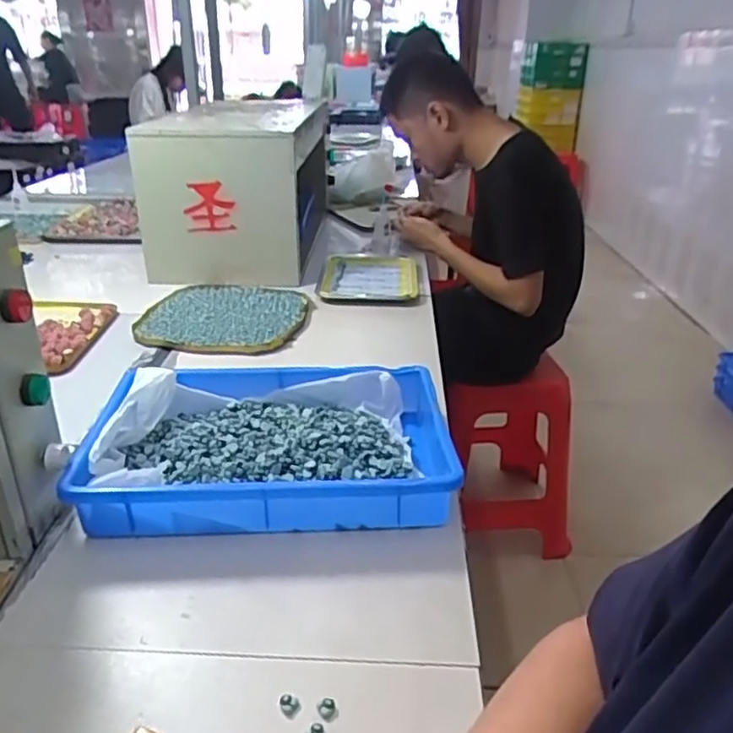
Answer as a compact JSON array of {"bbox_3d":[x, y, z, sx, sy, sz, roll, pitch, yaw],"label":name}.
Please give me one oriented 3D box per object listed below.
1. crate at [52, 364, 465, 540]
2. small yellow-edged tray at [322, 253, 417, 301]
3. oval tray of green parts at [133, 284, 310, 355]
[{"bbox_3d":[-0.096,0.079,0.683,0.343,0.069,0.233,3,25,-5],"label":"crate"},{"bbox_3d":[0.010,-0.172,1.254,0.187,0.027,0.262,4,25,-2],"label":"small yellow-edged tray"},{"bbox_3d":[-0.232,-0.089,1.074,0.256,0.016,0.266,7,25,5],"label":"oval tray of green parts"}]

